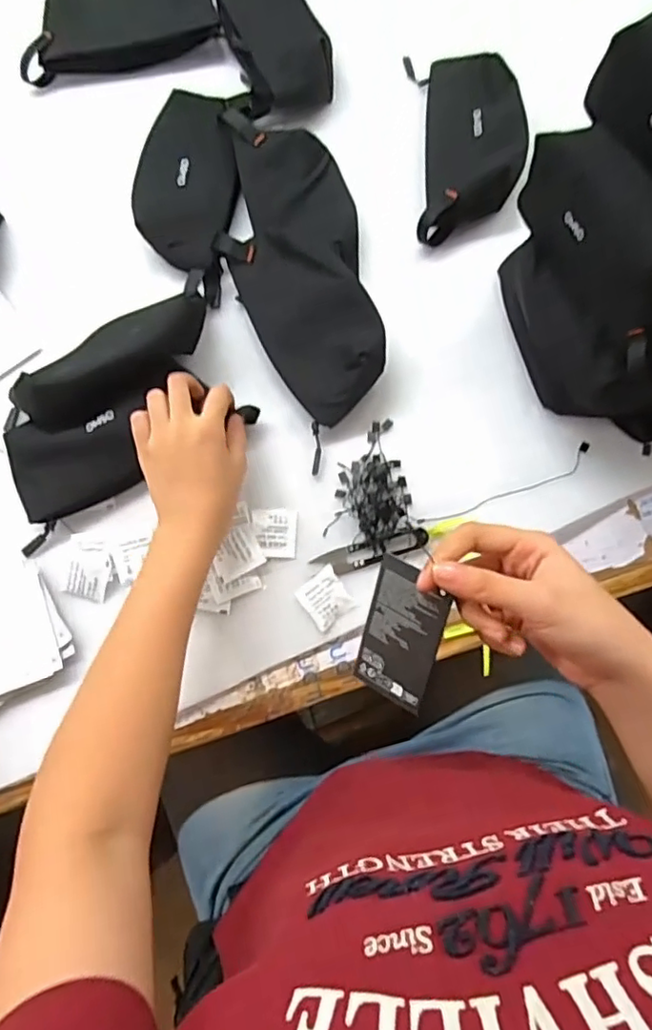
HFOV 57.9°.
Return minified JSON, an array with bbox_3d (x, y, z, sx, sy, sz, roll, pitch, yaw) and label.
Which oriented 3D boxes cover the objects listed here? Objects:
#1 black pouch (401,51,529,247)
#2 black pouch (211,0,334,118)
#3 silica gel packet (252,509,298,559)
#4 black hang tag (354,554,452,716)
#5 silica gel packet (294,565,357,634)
[{"bbox_3d":[0.138,-0.374,0.580,0.112,0.043,0.223,3,77,2],"label":"black pouch"},{"bbox_3d":[-0.052,-0.507,0.616,0.100,0.049,0.201,-18,77,-2],"label":"black pouch"},{"bbox_3d":[-0.045,0.016,0.512,0.039,0.005,0.043,1,77,2],"label":"silica gel packet"},{"bbox_3d":[0.046,0.074,0.355,0.050,0.004,0.087,24,113,33],"label":"black hang tag"},{"bbox_3d":[0.000,0.070,0.493,0.037,0.011,0.042,-34,79,-6],"label":"silica gel packet"}]

